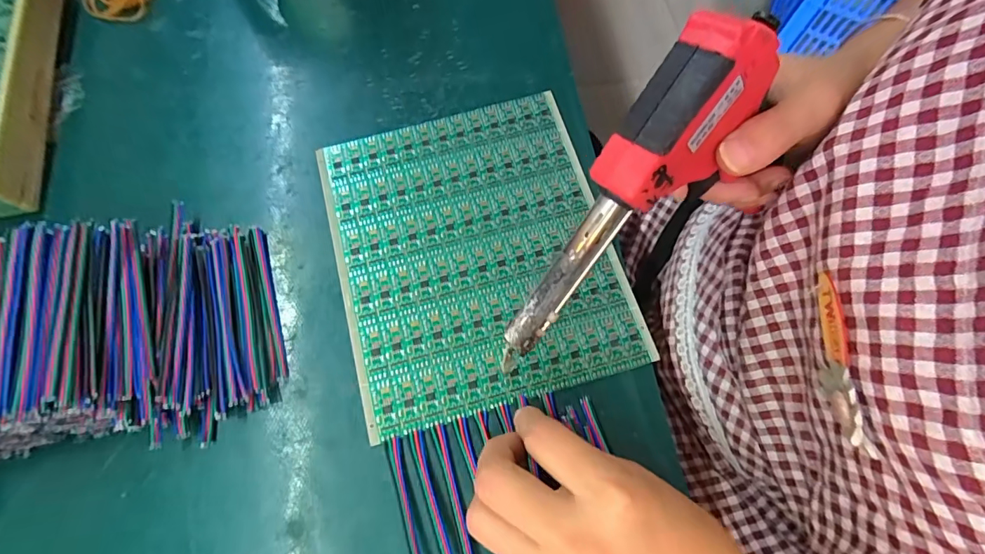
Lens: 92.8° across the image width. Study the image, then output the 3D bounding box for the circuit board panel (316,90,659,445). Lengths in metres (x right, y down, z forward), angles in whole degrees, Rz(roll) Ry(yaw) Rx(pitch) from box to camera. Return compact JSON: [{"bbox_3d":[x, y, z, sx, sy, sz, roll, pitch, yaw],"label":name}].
[{"bbox_3d":[-0.011,-0.019,0.290,0.163,0.004,0.190,-15,71,-5],"label":"circuit board panel"}]

